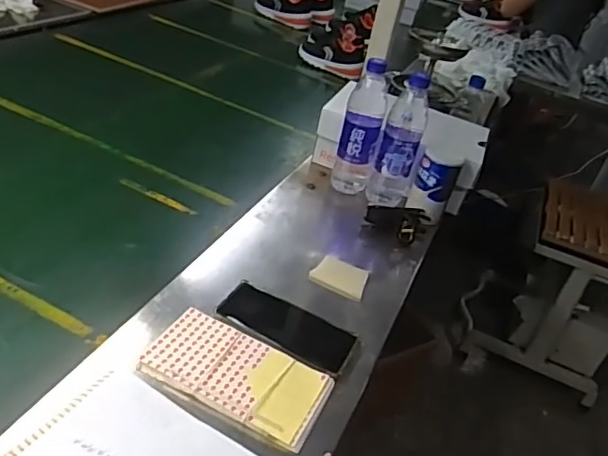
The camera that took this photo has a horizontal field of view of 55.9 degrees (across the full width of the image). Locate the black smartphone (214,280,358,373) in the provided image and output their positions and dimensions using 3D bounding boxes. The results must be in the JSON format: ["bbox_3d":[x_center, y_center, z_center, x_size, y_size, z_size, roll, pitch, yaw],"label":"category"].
[{"bbox_3d":[-0.016,0.114,0.680,0.159,0.017,0.086,25,28,14],"label":"black smartphone"}]

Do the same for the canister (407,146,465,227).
[{"bbox_3d":[0.212,-0.072,0.929,0.062,0.105,0.070,21,34,10],"label":"canister"}]

